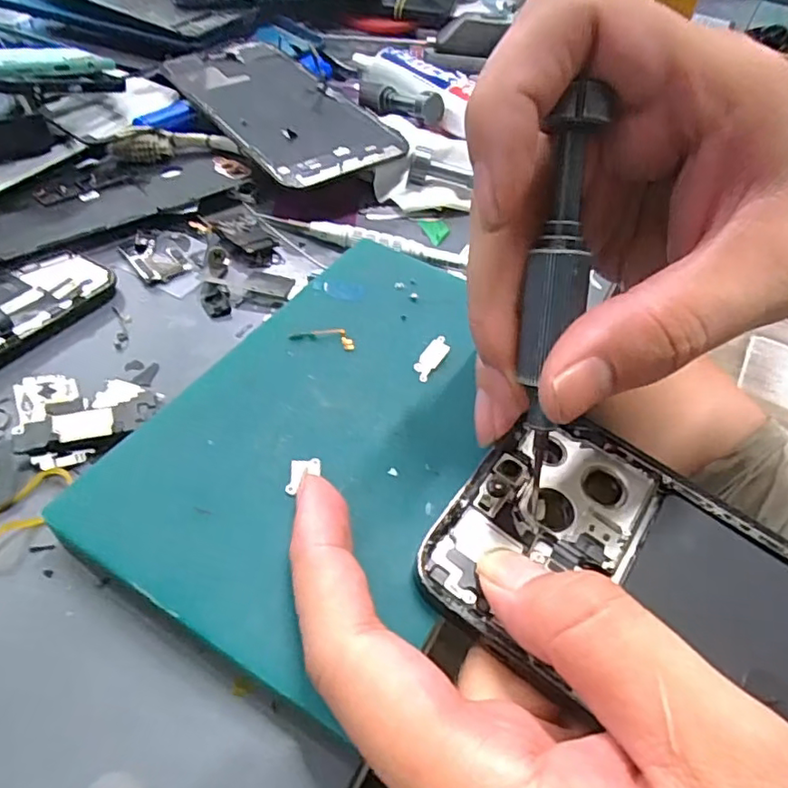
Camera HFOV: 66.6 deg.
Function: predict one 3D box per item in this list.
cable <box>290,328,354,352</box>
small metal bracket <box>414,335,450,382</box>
[{"bbox_3d":[-0.026,-0.022,0.218,0.024,0.004,0.009,10,48,3],"label":"cable"},{"bbox_3d":[0.014,-0.014,0.215,0.007,0.004,0.020,27,51,18],"label":"small metal bracket"}]

